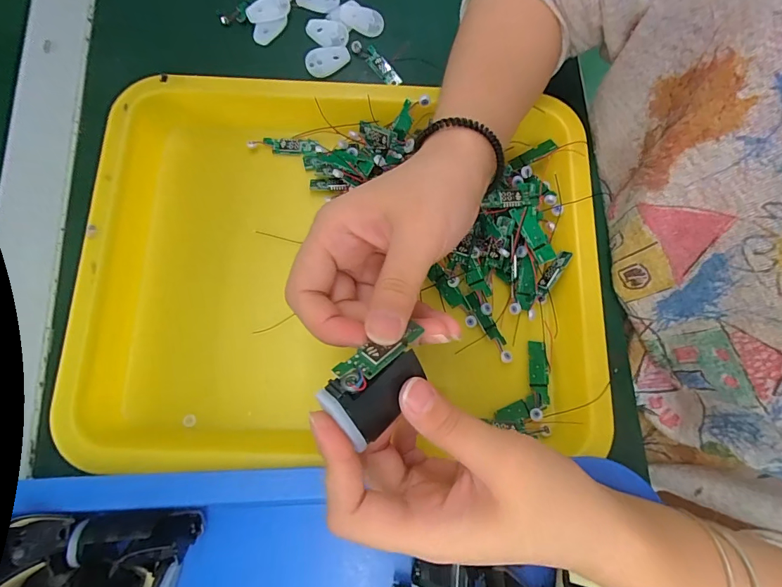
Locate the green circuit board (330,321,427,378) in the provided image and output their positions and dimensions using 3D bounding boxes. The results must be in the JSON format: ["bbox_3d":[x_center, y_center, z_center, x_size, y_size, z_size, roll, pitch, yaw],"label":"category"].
[{"bbox_3d":[-0.003,0.023,0.161,0.041,0.007,0.011,-25,78,-29],"label":"green circuit board"}]

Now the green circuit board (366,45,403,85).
[{"bbox_3d":[-0.007,-0.184,0.329,0.012,0.007,0.039,-41,81,-10],"label":"green circuit board"}]

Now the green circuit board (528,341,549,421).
[{"bbox_3d":[0.099,0.057,0.268,0.012,0.007,0.051,5,77,0],"label":"green circuit board"}]

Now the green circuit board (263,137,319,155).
[{"bbox_3d":[-0.076,-0.113,0.306,0.041,0.005,0.013,3,77,-1],"label":"green circuit board"}]

